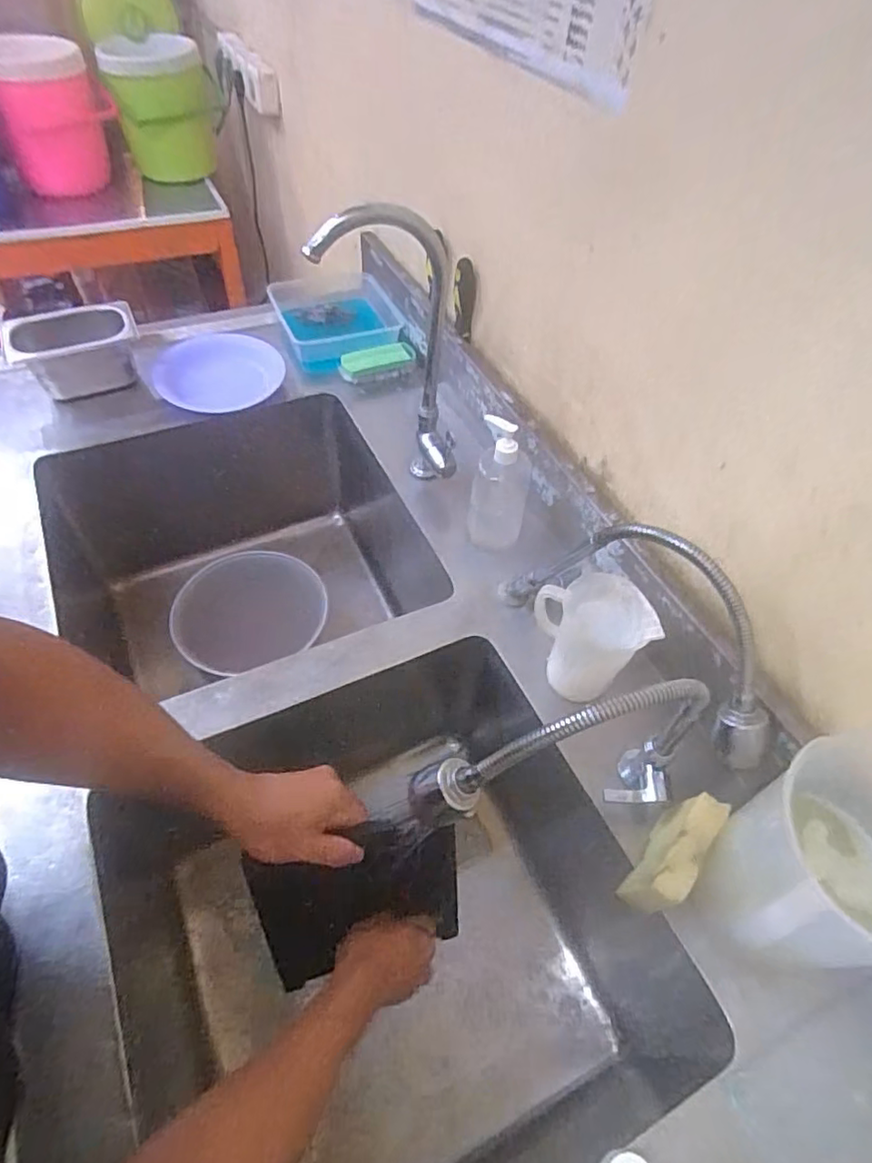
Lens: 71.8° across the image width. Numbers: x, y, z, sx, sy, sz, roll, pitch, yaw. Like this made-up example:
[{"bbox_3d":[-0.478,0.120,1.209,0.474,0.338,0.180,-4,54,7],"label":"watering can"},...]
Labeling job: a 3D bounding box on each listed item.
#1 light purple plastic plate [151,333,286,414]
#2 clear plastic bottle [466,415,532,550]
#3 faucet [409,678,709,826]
[{"bbox_3d":[-0.353,-0.333,0.971,0.206,0.042,0.217,0,53,-5],"label":"light purple plastic plate"},{"bbox_3d":[0.080,-0.113,0.750,0.070,0.157,0.069,12,53,4],"label":"clear plastic bottle"},{"bbox_3d":[0.112,0.147,0.502,0.266,0.204,0.054,-8,54,-11],"label":"faucet"}]

